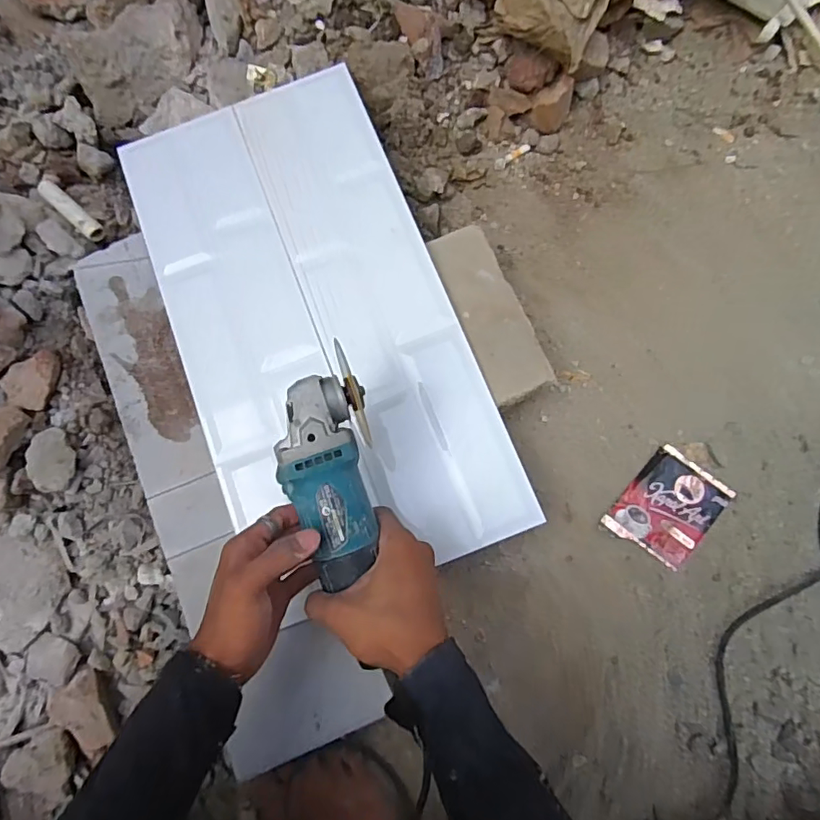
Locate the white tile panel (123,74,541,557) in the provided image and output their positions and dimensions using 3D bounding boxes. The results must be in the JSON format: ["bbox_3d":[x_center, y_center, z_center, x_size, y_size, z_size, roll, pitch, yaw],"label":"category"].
[{"bbox_3d":[-0.109,-0.101,0.600,0.293,0.012,0.586,-22,78,-1],"label":"white tile panel"}]

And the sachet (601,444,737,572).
[{"bbox_3d":[0.285,0.107,0.589,0.089,0.005,0.112,39,90,16],"label":"sachet"}]

